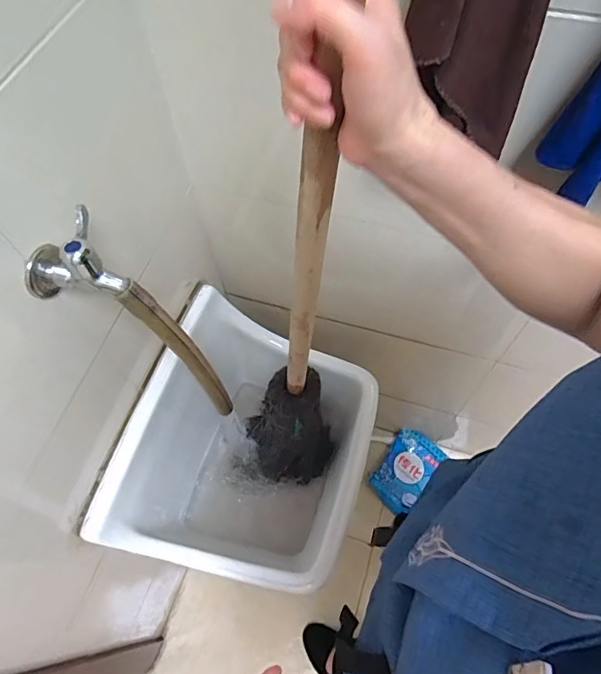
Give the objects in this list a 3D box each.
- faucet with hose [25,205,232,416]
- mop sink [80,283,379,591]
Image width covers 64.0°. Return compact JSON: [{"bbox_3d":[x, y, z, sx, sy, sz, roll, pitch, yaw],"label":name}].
[{"bbox_3d":[-0.162,-0.005,0.564,0.102,0.323,0.076,4,59,31],"label":"faucet with hose"},{"bbox_3d":[-0.078,0.212,0.878,0.369,0.346,0.423,16,64,10],"label":"mop sink"}]

